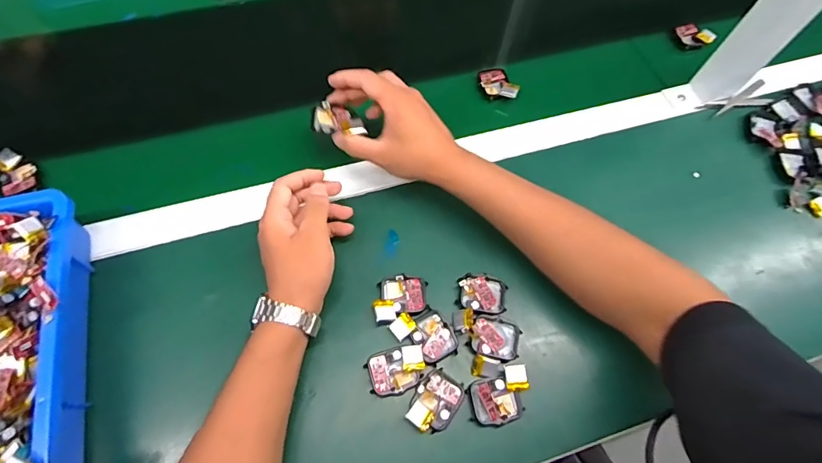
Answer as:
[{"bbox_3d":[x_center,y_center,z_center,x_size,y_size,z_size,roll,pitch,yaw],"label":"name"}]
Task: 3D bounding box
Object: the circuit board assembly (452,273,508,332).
[{"bbox_3d":[0.065,0.066,0.427,0.063,0.016,0.046,-26,69,-14],"label":"circuit board assembly"}]

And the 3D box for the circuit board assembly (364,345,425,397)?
[{"bbox_3d":[-0.013,0.127,0.395,0.052,0.014,0.038,-12,67,-9],"label":"circuit board assembly"}]

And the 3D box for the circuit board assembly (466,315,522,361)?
[{"bbox_3d":[0.081,0.100,0.412,0.047,0.014,0.039,11,65,2],"label":"circuit board assembly"}]

